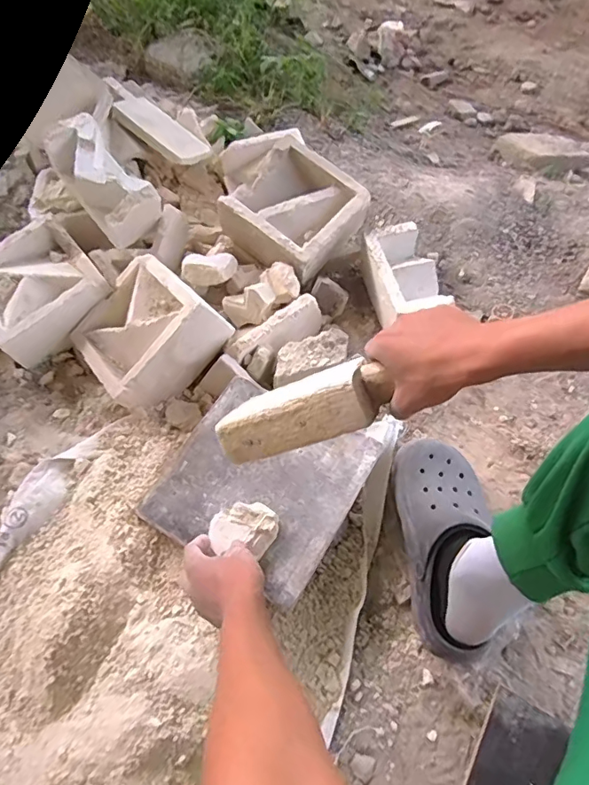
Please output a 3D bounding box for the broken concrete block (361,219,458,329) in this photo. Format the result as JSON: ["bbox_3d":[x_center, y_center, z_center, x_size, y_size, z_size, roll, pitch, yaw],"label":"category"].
[{"bbox_3d":[0.190,-0.195,0.891,0.104,0.098,0.181,-12,59,-5],"label":"broken concrete block"}]

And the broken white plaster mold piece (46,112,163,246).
[{"bbox_3d":[-0.333,-0.361,0.892,0.103,0.110,0.219,-41,86,-21],"label":"broken white plaster mold piece"}]

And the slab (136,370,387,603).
[{"bbox_3d":[-0.044,0.113,0.670,0.241,0.016,0.236,27,64,17],"label":"slab"}]

